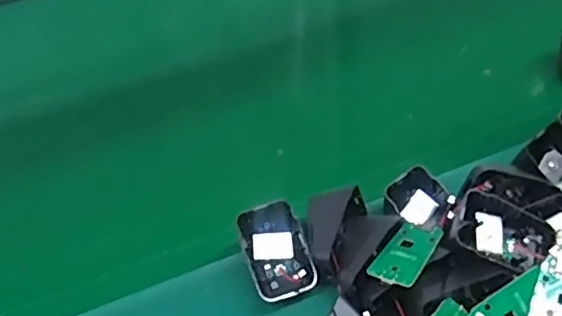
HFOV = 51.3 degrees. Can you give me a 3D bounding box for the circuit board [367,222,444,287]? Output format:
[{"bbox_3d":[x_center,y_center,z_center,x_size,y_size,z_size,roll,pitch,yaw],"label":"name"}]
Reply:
[{"bbox_3d":[0.085,0.064,0.395,0.030,0.004,0.057,16,42,32],"label":"circuit board"}]

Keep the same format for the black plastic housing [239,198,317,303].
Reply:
[{"bbox_3d":[-0.003,0.069,0.428,0.044,0.032,0.061,-17,49,-8],"label":"black plastic housing"}]

